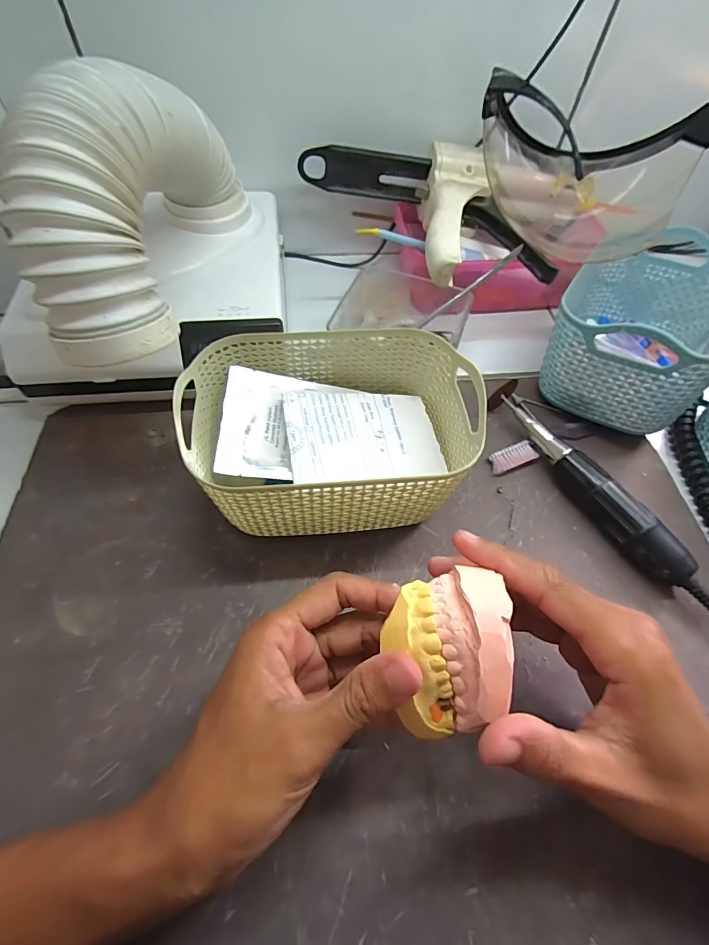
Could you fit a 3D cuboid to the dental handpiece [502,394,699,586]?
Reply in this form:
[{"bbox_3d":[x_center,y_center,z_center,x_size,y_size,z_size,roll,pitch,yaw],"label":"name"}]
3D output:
[{"bbox_3d":[0.169,0.005,0.308,0.023,0.028,0.168,-24,64,-17],"label":"dental handpiece"}]

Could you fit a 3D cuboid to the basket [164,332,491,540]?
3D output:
[{"bbox_3d":[-0.009,-0.022,0.283,0.183,0.080,0.119,-6,60,-7],"label":"basket"}]

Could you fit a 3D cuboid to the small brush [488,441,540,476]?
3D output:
[{"bbox_3d":[0.122,-0.012,0.325,0.037,0.010,0.016,-17,62,-14],"label":"small brush"}]

